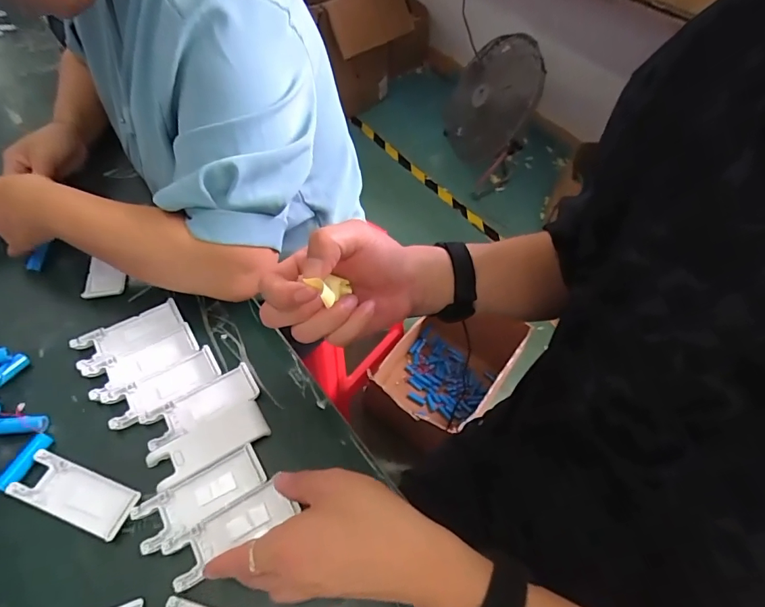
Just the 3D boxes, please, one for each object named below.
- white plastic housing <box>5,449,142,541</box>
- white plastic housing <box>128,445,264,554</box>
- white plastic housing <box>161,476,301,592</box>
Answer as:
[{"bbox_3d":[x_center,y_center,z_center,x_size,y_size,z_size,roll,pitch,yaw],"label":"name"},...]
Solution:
[{"bbox_3d":[-0.256,0.158,0.372,0.103,0.006,0.040,18,55,9],"label":"white plastic housing"},{"bbox_3d":[-0.153,0.161,0.376,0.102,0.009,0.039,-26,60,-21],"label":"white plastic housing"},{"bbox_3d":[-0.126,0.185,0.367,0.098,0.008,0.040,-26,59,-25],"label":"white plastic housing"}]

